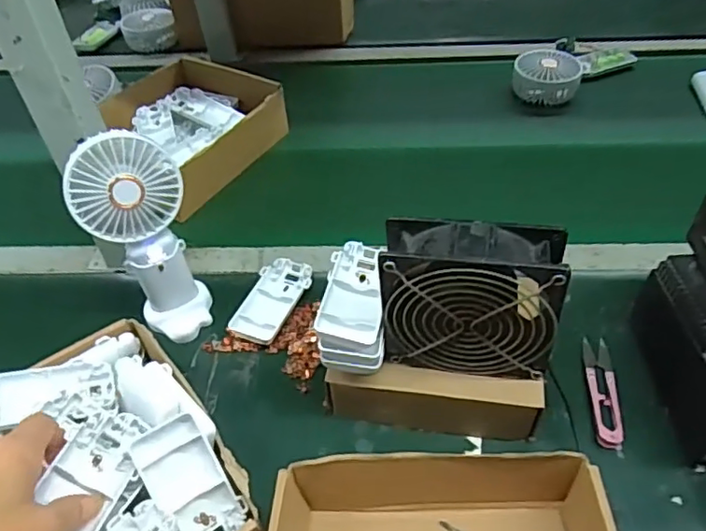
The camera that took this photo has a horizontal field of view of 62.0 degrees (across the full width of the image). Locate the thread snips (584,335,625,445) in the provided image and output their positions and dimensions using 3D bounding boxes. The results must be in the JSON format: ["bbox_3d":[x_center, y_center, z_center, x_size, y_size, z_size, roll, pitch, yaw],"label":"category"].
[{"bbox_3d":[0.209,0.103,0.490,0.022,0.011,0.104,4,48,8],"label":"thread snips"}]

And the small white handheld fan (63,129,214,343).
[{"bbox_3d":[-0.170,-0.021,0.500,0.060,0.182,0.075,29,56,27],"label":"small white handheld fan"}]

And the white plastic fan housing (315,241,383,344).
[{"bbox_3d":[0.002,0.020,0.448,0.045,0.015,0.089,4,48,8],"label":"white plastic fan housing"}]

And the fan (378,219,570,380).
[{"bbox_3d":[0.081,0.024,0.415,0.116,0.114,0.044,6,48,10],"label":"fan"}]

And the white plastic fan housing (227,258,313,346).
[{"bbox_3d":[-0.076,0.035,0.563,0.048,0.018,0.095,13,50,16],"label":"white plastic fan housing"}]

